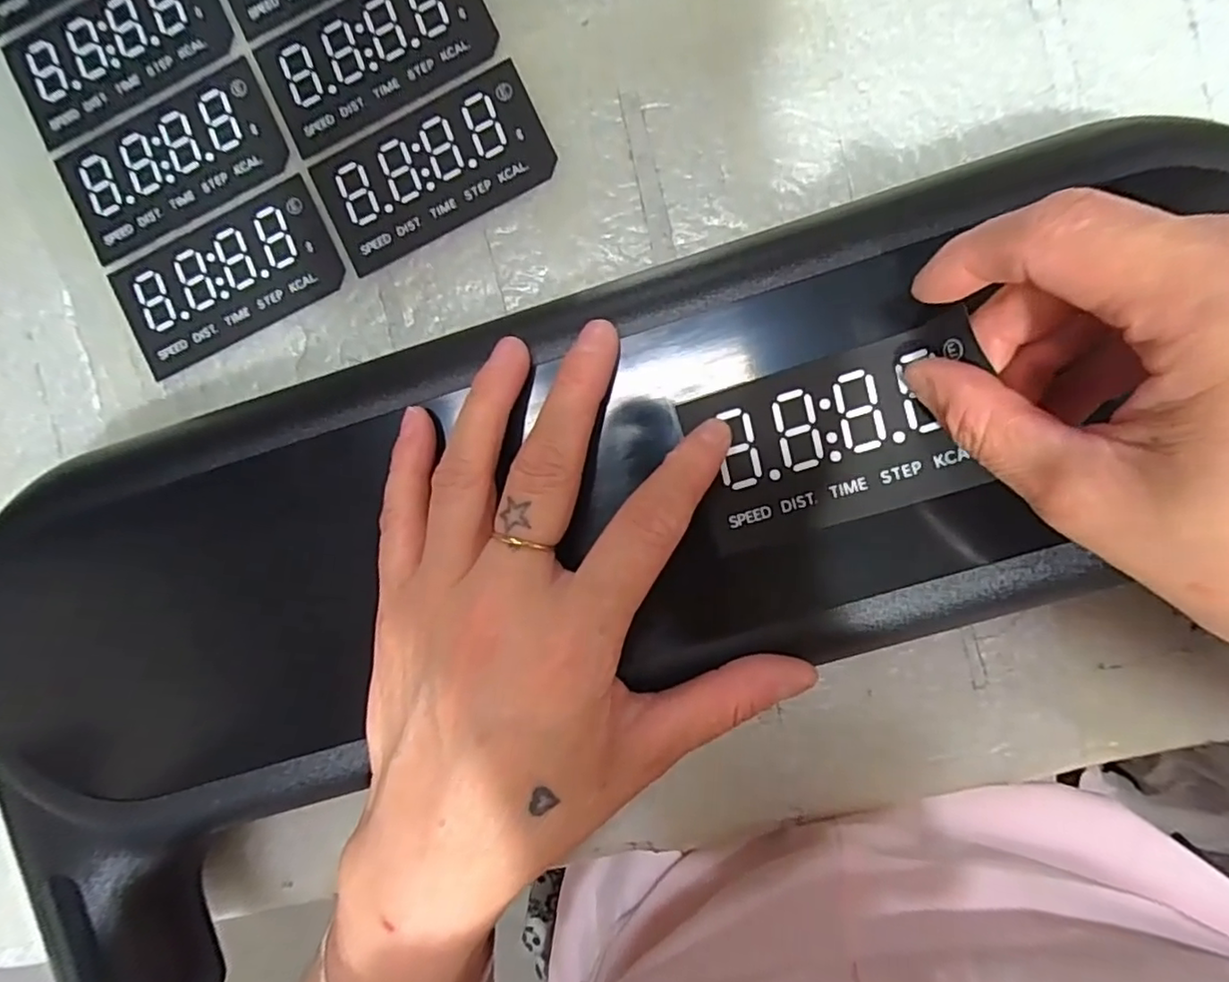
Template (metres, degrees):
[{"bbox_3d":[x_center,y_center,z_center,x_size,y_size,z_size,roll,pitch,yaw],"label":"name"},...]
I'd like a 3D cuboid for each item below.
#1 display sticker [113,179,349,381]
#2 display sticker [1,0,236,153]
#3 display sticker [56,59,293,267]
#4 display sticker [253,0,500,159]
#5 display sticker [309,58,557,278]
[{"bbox_3d":[-0.158,-0.087,0.253,0.090,0.004,0.048,-25,90,4],"label":"display sticker"},{"bbox_3d":[-0.204,-0.183,0.255,0.091,0.004,0.047,-25,90,4],"label":"display sticker"},{"bbox_3d":[-0.182,-0.136,0.255,0.092,0.004,0.047,-24,90,4],"label":"display sticker"},{"bbox_3d":[-0.095,-0.176,0.245,0.091,0.004,0.049,-24,90,4],"label":"display sticker"},{"bbox_3d":[-0.072,-0.128,0.245,0.090,0.004,0.048,-24,90,4],"label":"display sticker"}]

